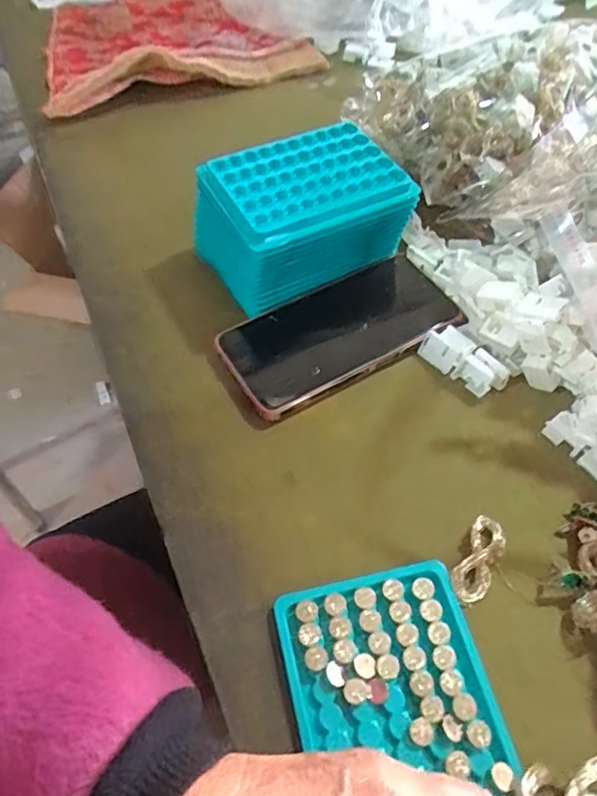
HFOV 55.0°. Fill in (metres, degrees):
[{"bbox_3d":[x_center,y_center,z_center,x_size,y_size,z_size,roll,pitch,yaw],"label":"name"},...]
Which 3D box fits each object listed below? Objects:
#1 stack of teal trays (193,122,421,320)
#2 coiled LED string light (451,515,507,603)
[{"bbox_3d":[-0.001,-0.129,0.419,0.140,0.076,0.087,-23,58,-16],"label":"stack of teal trays"},{"bbox_3d":[0.100,0.090,0.317,0.021,0.010,0.048,27,60,15],"label":"coiled LED string light"}]

